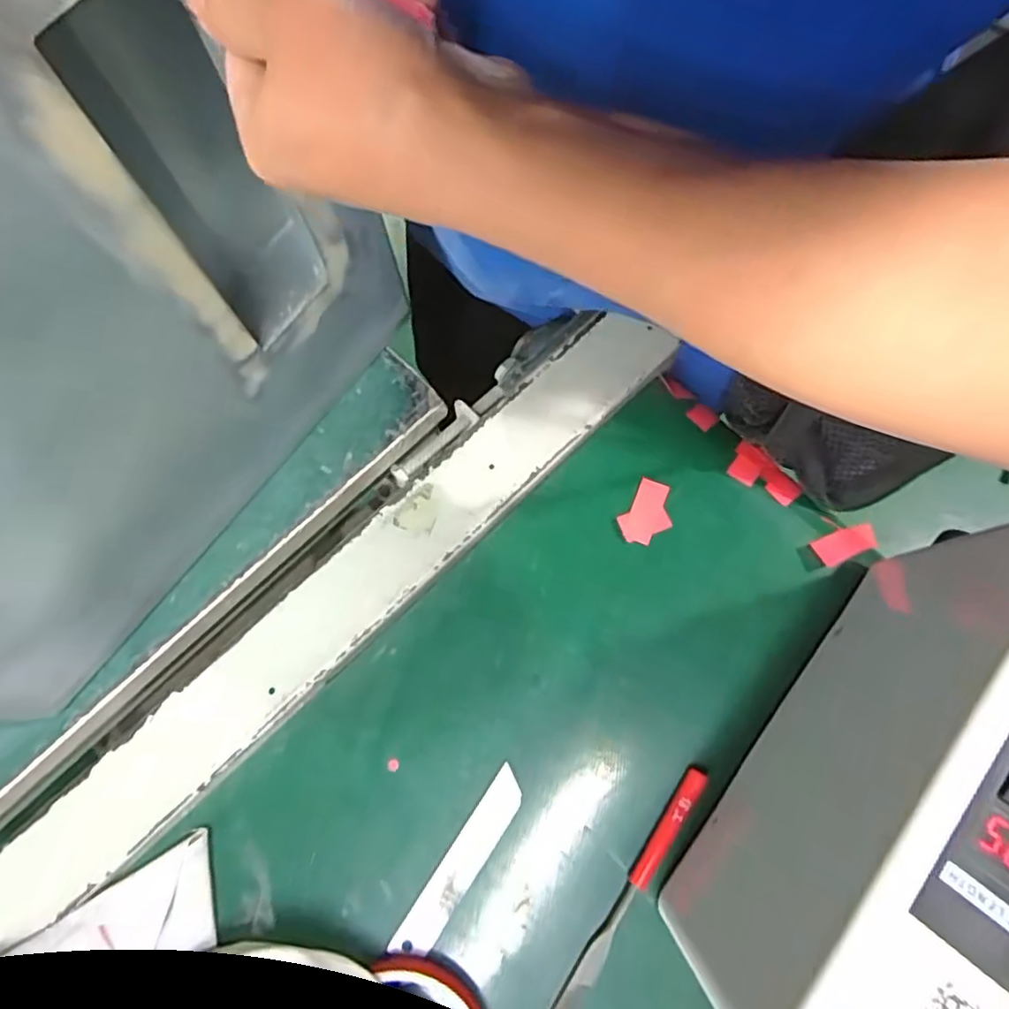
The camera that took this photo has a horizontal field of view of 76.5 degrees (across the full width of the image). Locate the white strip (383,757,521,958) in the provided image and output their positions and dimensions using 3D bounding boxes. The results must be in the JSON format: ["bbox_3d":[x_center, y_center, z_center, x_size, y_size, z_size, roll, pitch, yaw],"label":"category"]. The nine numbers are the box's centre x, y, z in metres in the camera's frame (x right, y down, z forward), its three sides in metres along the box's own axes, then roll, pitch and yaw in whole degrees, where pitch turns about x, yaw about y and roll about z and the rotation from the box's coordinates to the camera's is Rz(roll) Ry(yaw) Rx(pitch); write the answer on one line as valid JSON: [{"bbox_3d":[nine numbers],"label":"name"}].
[{"bbox_3d":[-0.020,0.173,0.309,0.019,0.004,0.093,33,76,12],"label":"white strip"}]

